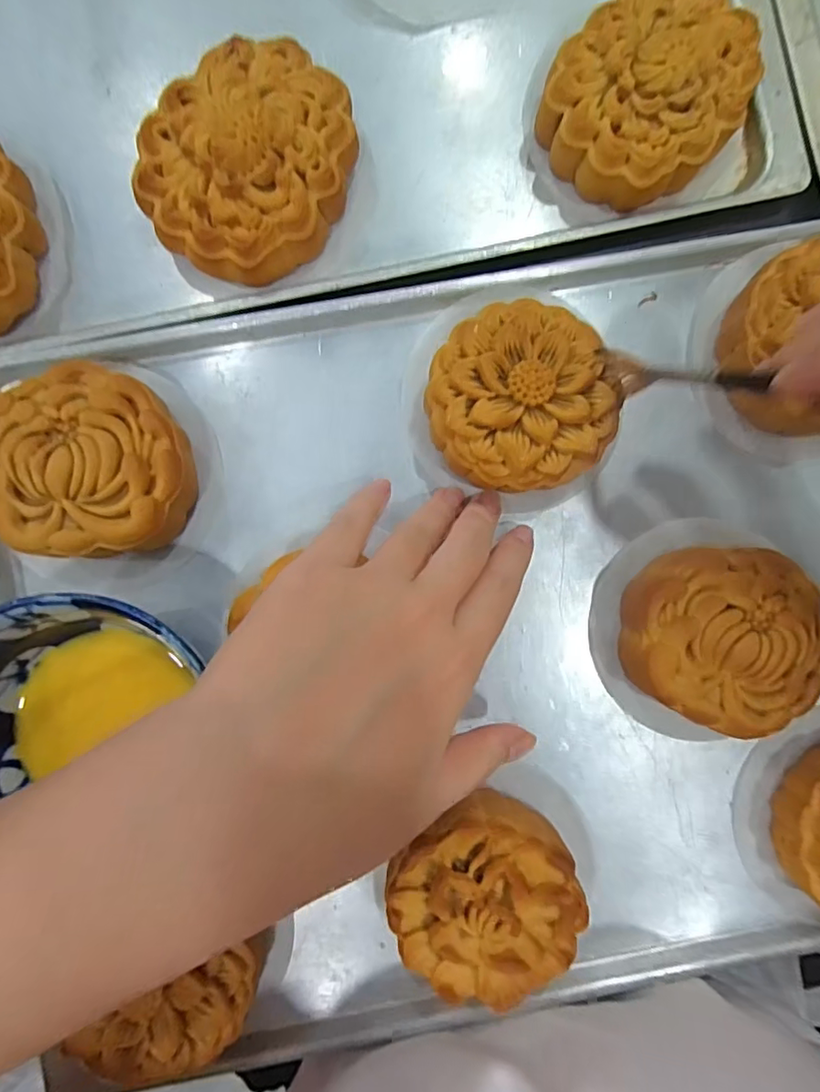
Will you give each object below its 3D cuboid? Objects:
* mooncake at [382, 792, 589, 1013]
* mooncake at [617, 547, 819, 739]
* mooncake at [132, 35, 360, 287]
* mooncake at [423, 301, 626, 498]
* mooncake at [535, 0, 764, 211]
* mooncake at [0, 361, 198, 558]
[{"bbox_3d":[0.030,0.138,0.227,0.070,0.036,0.068,0,89,-2],"label":"mooncake"},{"bbox_3d":[0.127,0.038,0.233,0.079,0.036,0.074,19,89,-2],"label":"mooncake"},{"bbox_3d":[-0.065,-0.156,0.230,0.073,0.035,0.088,33,88,-1],"label":"mooncake"},{"bbox_3d":[0.043,-0.058,0.231,0.069,0.036,0.071,0,89,-2],"label":"mooncake"},{"bbox_3d":[0.101,-0.189,0.235,0.087,0.030,0.071,-44,91,-2],"label":"mooncake"},{"bbox_3d":[-0.128,-0.032,0.225,0.078,0.034,0.074,-3,89,-2],"label":"mooncake"}]

